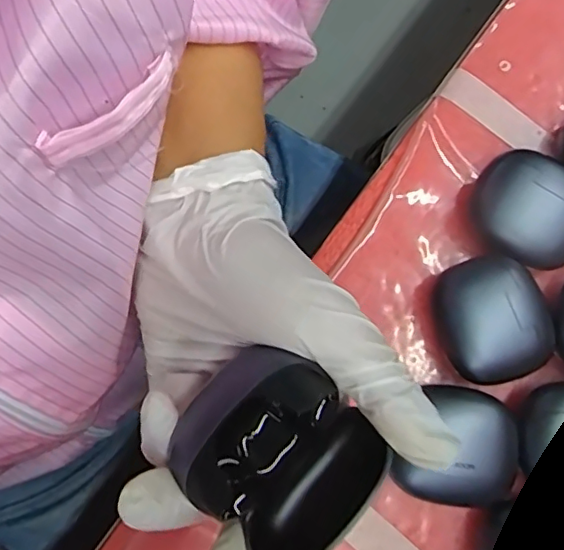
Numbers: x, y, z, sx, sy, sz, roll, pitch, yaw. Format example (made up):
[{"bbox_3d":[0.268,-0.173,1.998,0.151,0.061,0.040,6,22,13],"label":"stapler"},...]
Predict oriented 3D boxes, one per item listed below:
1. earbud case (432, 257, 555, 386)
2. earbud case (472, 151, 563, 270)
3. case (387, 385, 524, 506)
[{"bbox_3d":[0.096,0.021,0.262,0.047,0.032,0.055,-15,82,-3],"label":"earbud case"},{"bbox_3d":[0.119,-0.030,0.270,0.055,0.031,0.045,38,82,5],"label":"earbud case"},{"bbox_3d":[0.078,0.077,0.252,0.046,0.031,0.051,21,81,2],"label":"case"}]

